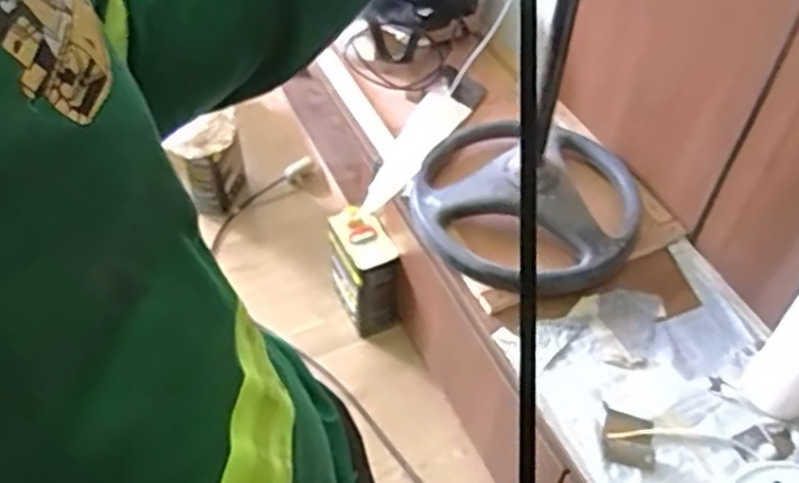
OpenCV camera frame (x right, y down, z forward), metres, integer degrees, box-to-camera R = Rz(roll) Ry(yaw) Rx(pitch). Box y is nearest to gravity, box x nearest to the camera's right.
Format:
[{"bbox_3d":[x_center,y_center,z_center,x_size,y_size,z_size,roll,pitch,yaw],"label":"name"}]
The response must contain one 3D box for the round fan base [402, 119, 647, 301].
[{"bbox_3d":[0.221,-0.081,1.305,0.385,0.089,0.386,1,48,-1],"label":"round fan base"}]

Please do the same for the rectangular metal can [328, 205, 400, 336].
[{"bbox_3d":[-0.076,0.065,1.583,0.098,0.239,0.181,-22,53,-20],"label":"rectangular metal can"}]

